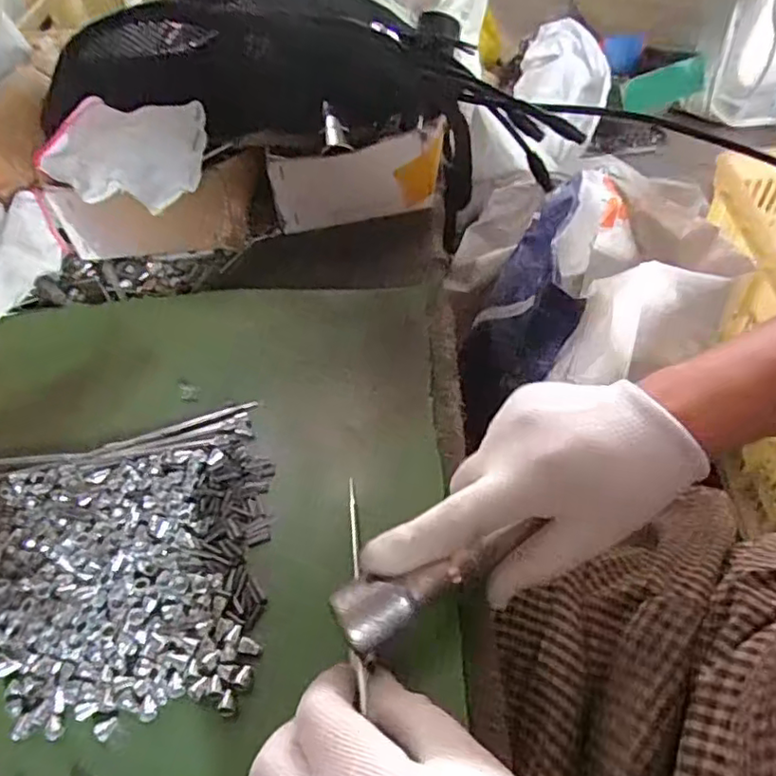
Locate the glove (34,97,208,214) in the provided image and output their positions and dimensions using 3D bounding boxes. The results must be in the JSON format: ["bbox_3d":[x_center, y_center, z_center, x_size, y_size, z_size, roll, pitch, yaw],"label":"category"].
[{"bbox_3d":[-0.180,-0.161,0.420,0.110,0.035,0.077,10,53,13],"label":"glove"}]

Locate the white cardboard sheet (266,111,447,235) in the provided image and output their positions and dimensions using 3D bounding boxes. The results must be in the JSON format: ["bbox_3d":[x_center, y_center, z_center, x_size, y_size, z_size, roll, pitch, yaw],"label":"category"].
[{"bbox_3d":[-0.021,-0.157,0.467,0.126,0.063,0.022,-6,52,0],"label":"white cardboard sheet"}]

